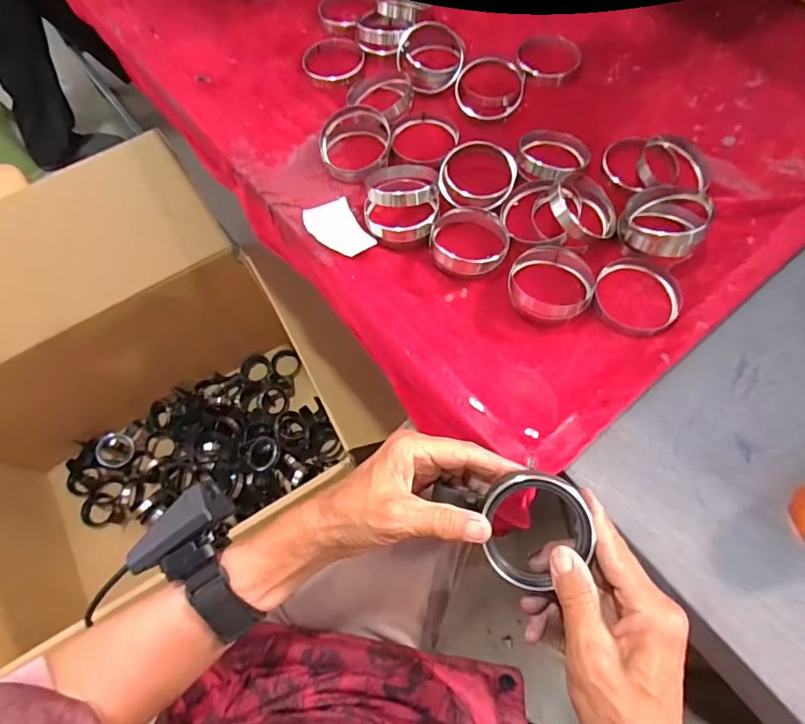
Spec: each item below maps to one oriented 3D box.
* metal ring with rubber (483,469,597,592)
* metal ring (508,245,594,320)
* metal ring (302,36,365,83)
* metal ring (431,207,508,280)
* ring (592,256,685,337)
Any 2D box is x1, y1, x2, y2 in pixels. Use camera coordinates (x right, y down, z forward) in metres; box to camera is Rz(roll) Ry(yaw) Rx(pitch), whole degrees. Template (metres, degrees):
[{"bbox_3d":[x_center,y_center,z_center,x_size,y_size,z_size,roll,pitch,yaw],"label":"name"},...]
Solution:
[{"bbox_3d":[0.087,0.107,0.312,0.067,0.015,0.072,4,68,5],"label":"metal ring with rubber"},{"bbox_3d":[0.130,-0.071,0.424,0.072,0.021,0.065,11,69,7],"label":"metal ring"},{"bbox_3d":[-0.080,-0.353,0.568,0.068,0.017,0.068,-1,68,3],"label":"metal ring"},{"bbox_3d":[0.061,-0.107,0.433,0.069,0.021,0.058,-3,68,2],"label":"metal ring"},{"bbox_3d":[0.204,-0.056,0.419,0.075,0.016,0.065,18,70,10],"label":"ring"}]

